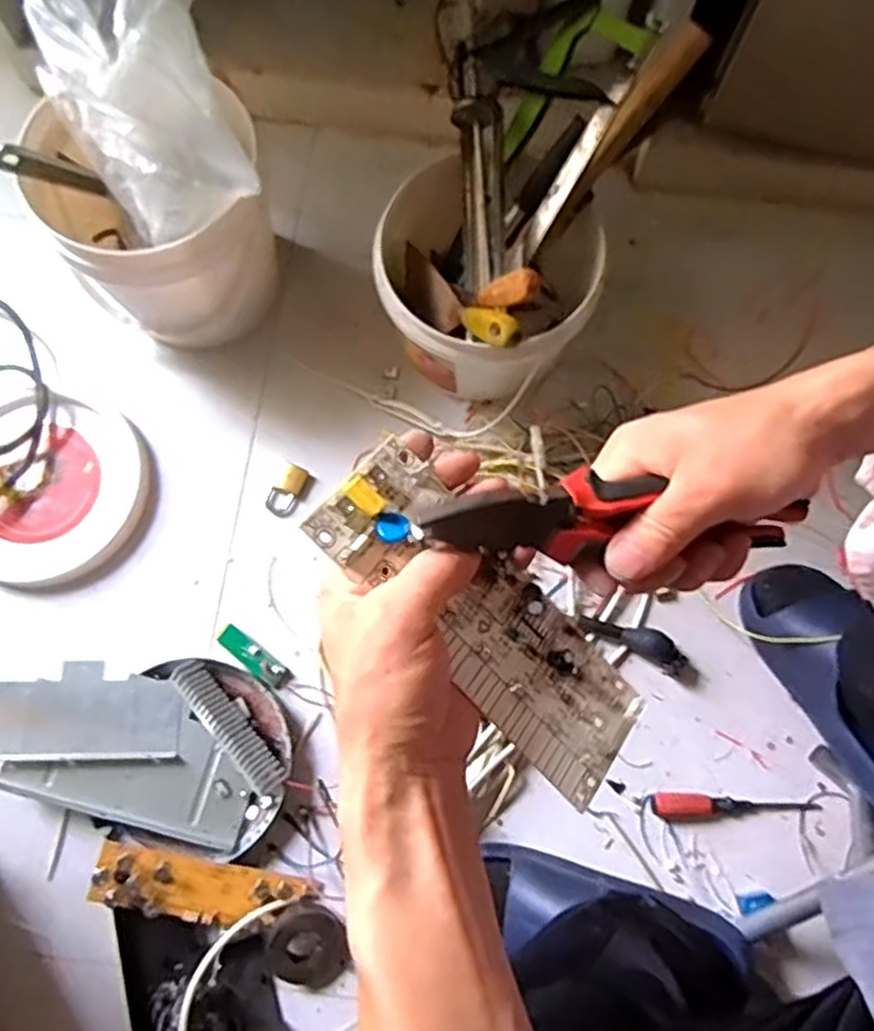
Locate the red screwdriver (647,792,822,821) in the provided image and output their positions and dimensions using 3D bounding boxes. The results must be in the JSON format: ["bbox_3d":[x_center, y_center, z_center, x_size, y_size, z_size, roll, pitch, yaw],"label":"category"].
[{"bbox_3d":[0.305,0.297,0.739,0.172,0.026,0.025,2,75,-1],"label":"red screwdriver"}]

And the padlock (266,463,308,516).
[{"bbox_3d":[-0.168,-0.027,0.825,0.034,0.011,0.060,30,77,6],"label":"padlock"}]

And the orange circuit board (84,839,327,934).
[{"bbox_3d":[-0.222,0.359,0.695,0.201,0.014,0.056,14,75,-11],"label":"orange circuit board"}]

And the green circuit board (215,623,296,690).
[{"bbox_3d":[-0.193,0.151,0.773,0.088,0.009,0.023,37,78,8],"label":"green circuit board"}]

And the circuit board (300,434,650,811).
[{"bbox_3d":[0.026,0.049,0.347,0.188,0.011,0.068,46,60,-8],"label":"circuit board"}]

